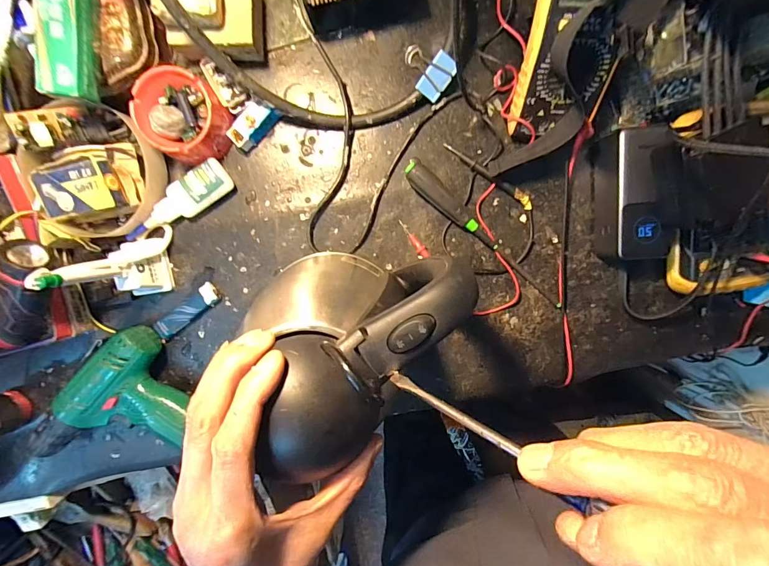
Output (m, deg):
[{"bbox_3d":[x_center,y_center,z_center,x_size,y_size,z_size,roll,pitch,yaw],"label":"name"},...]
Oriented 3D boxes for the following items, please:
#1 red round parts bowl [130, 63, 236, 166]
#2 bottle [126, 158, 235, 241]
[{"bbox_3d":[-0.206,-0.170,0.385,0.090,0.044,0.083,0,98,-1],"label":"red round parts bowl"},{"bbox_3d":[-0.224,-0.085,0.406,0.123,0.025,0.038,-34,97,4],"label":"bottle"}]

